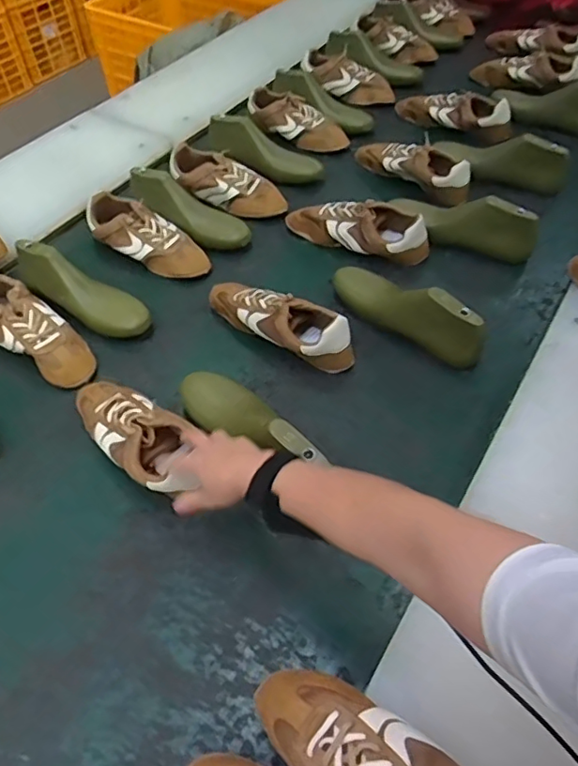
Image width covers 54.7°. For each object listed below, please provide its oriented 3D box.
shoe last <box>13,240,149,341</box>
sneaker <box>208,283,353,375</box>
[{"bbox_3d":[-0.340,-0.157,0.908,0.260,0.086,0.084,28,59,20],"label":"shoe last"},{"bbox_3d":[-0.014,-0.100,0.863,0.257,0.087,0.085,29,59,21],"label":"sneaker"}]

